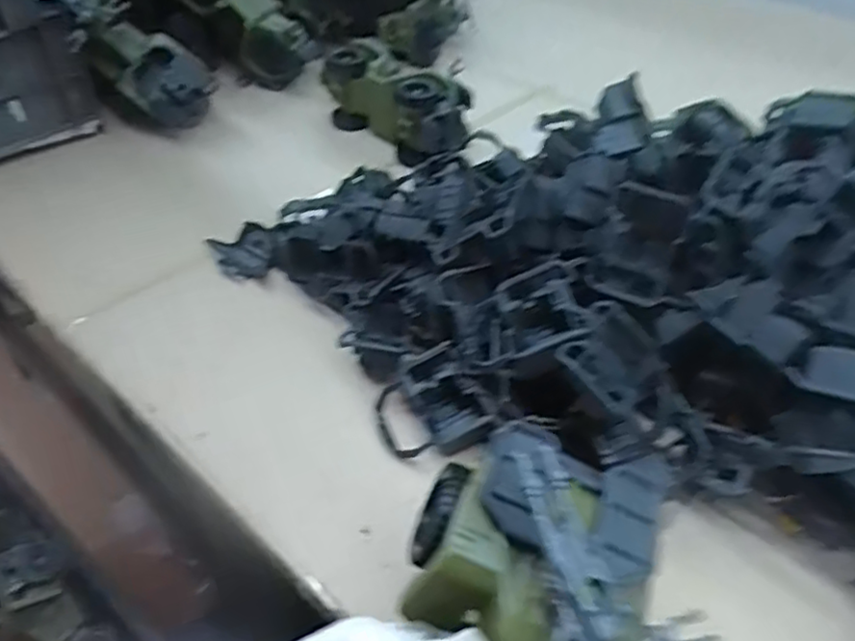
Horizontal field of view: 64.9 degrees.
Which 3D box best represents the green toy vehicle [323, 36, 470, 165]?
[{"bbox_3d":[-0.030,-0.242,0.741,0.095,0.078,0.177,-29,50,-29],"label":"green toy vehicle"}]

